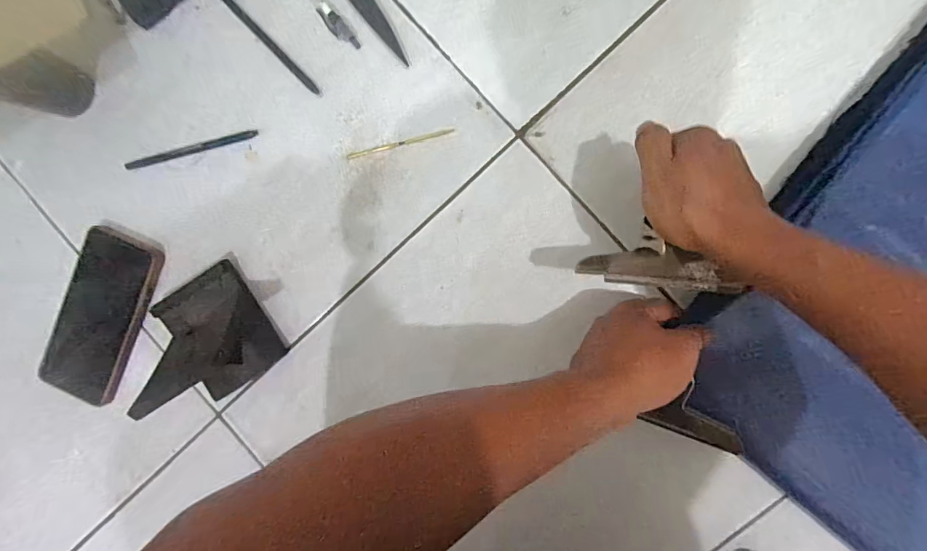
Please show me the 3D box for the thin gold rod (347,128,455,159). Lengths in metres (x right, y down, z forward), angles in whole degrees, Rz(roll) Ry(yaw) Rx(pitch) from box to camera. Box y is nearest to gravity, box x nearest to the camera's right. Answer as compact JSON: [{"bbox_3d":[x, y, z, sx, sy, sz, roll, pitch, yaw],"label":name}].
[{"bbox_3d":[-0.060,-0.124,0.413,0.103,0.004,0.005,-13,92,6],"label":"thin gold rod"}]

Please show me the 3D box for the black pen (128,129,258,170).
[{"bbox_3d":[-0.268,-0.125,0.434,0.137,0.008,0.009,-13,92,6],"label":"black pen"}]

